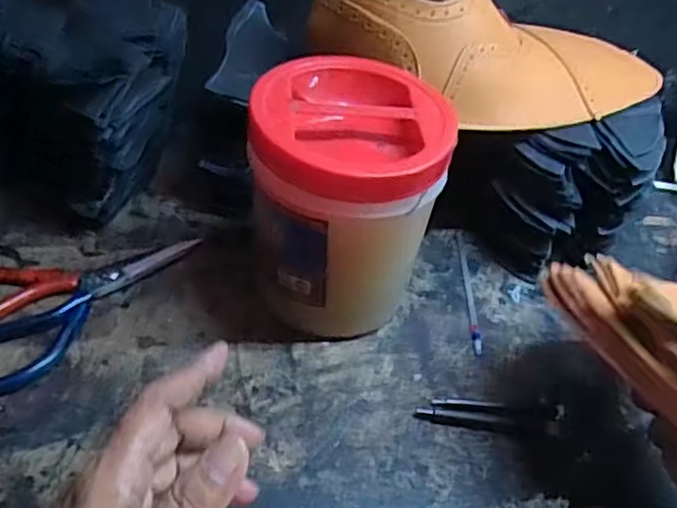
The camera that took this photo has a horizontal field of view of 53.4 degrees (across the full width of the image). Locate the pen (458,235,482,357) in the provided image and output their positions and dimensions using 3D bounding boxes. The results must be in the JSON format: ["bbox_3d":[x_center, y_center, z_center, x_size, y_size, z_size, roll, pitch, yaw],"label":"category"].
[{"bbox_3d":[0.097,0.027,0.503,0.007,0.007,0.128,6,37,-2],"label":"pen"}]

